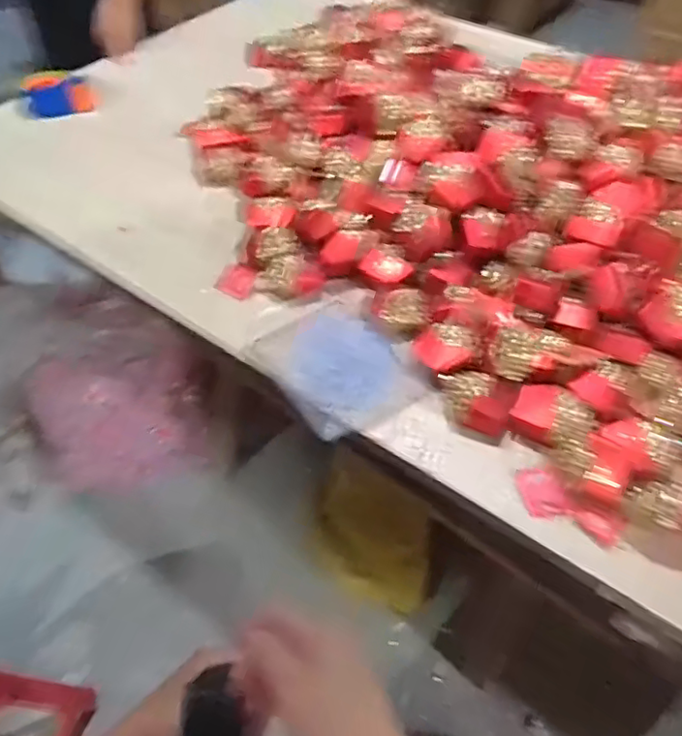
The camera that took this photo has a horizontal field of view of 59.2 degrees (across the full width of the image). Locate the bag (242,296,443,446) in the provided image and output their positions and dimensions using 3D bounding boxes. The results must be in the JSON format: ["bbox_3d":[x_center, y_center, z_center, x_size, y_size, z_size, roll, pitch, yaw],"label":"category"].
[{"bbox_3d":[-0.002,-0.004,0.832,0.187,0.024,0.211,-24,55,-19],"label":"bag"}]

